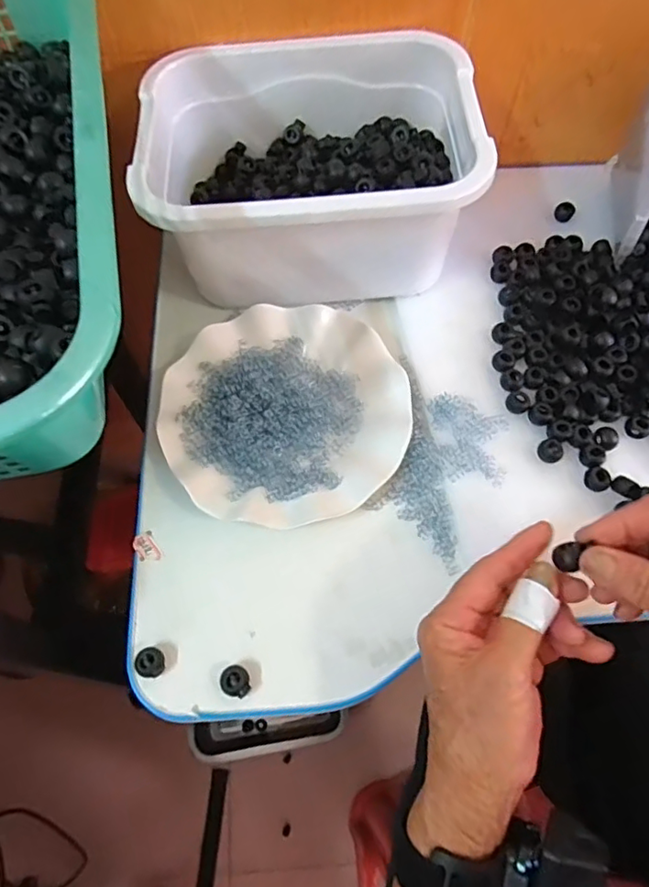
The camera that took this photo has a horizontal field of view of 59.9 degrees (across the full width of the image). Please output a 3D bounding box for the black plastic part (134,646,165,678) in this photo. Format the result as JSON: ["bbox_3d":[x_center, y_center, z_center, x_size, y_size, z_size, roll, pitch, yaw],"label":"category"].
[{"bbox_3d":[-0.110,0.138,0.357,0.018,0.012,0.018,0,64,-1],"label":"black plastic part"}]

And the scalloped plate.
[{"bbox_3d":[-0.029,-0.026,0.425,0.176,0.023,0.178,0,64,-1],"label":"scalloped plate"}]

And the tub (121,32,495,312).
[{"bbox_3d":[-0.011,-0.208,0.448,0.241,0.109,0.183,-3,64,-2],"label":"tub"}]

